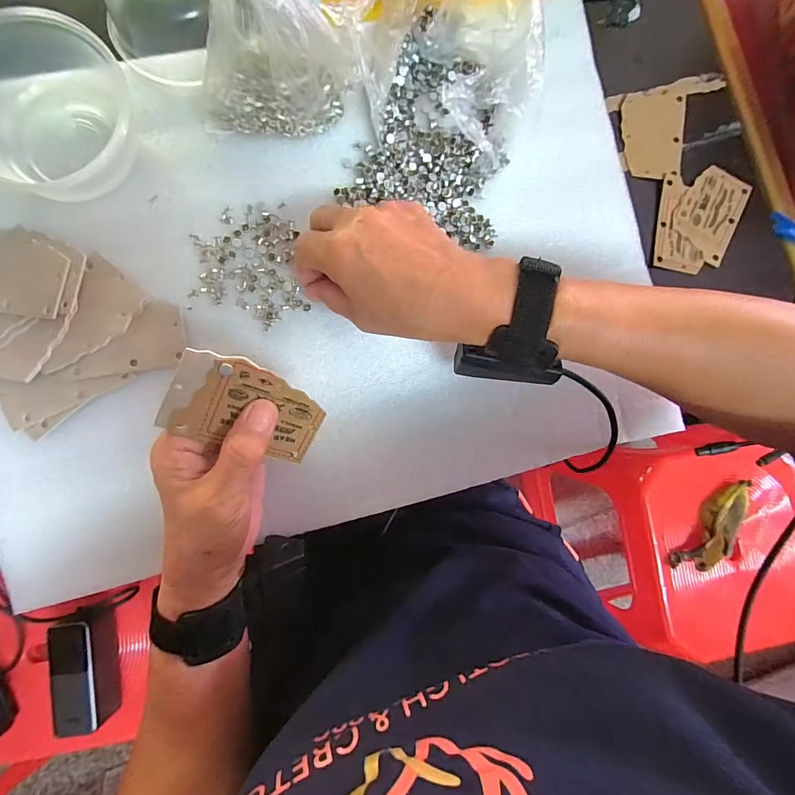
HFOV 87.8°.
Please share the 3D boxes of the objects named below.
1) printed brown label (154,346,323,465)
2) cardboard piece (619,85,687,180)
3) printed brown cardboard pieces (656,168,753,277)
[{"bbox_3d":[-0.086,0.007,0.240,0.084,0.004,0.053,20,112,-26],"label":"printed brown label"},{"bbox_3d":[0.218,-0.227,0.353,0.054,0.005,0.082,4,88,-7],"label":"cardboard piece"},{"bbox_3d":[0.260,-0.152,0.351,0.077,0.004,0.093,8,87,-7],"label":"printed brown cardboard pieces"}]

